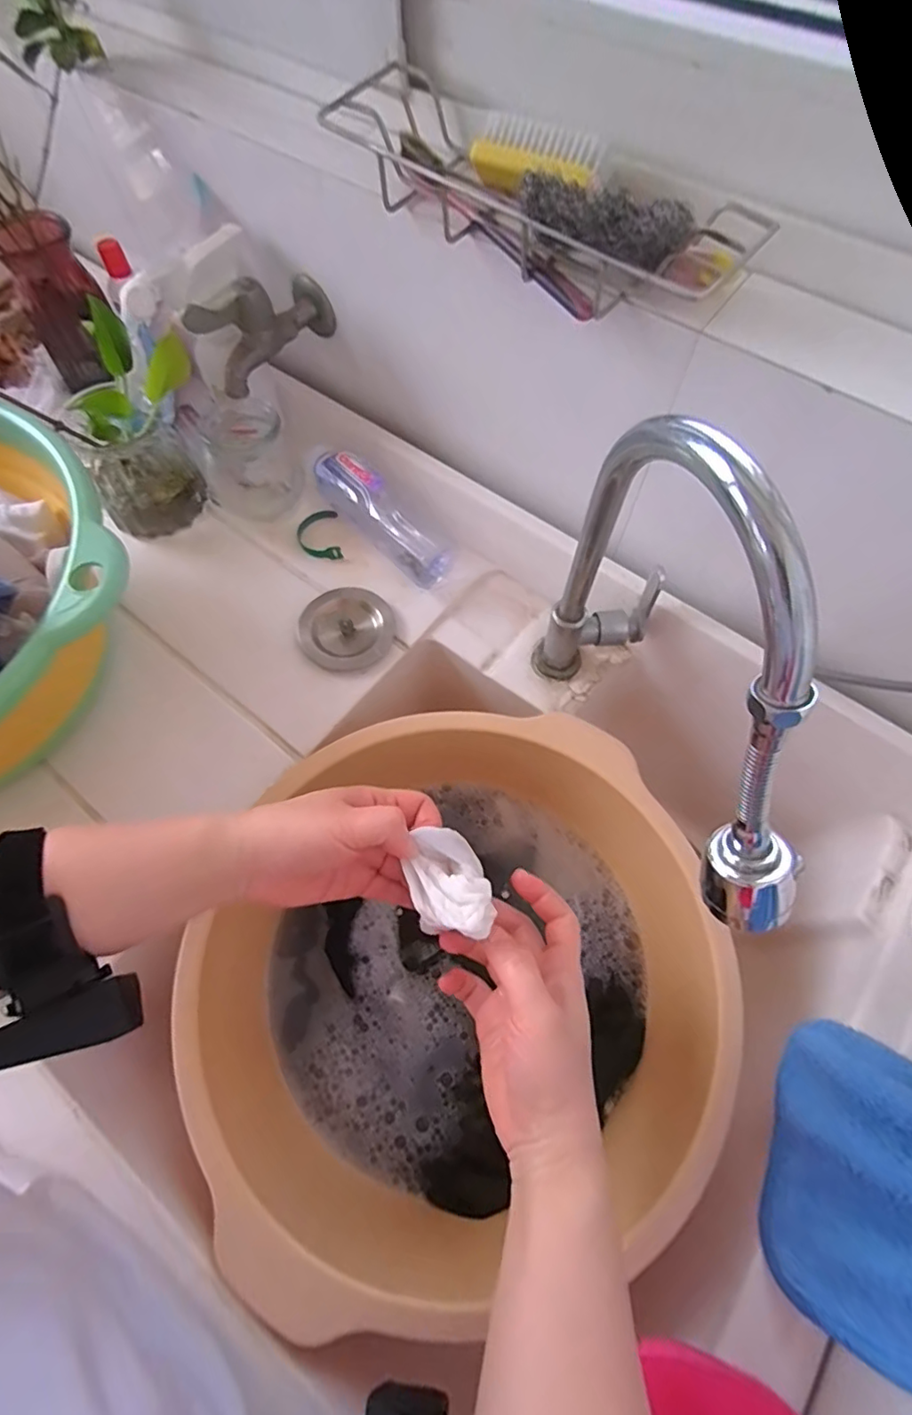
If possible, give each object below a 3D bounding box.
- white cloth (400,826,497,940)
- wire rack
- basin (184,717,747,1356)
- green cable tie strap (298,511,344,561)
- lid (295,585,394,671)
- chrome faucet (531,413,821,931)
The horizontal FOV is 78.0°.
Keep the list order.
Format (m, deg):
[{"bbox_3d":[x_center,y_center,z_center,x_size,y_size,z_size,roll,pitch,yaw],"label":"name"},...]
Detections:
[{"bbox_3d":[-0.005,0.100,0.327,0.043,0.037,0.064,-16,67,-7],"label":"white cloth"},{"bbox_3d":[0.038,-0.314,0.351,0.284,0.045,0.090,39,72,16],"label":"wire rack"},{"bbox_3d":[0.015,0.198,0.438,0.332,0.133,0.372,6,66,3],"label":"basin"},{"bbox_3d":[-0.137,-0.170,0.558,0.041,0.009,0.061,-9,66,-4],"label":"green cable tie strap"},{"bbox_3d":[-0.099,-0.073,0.508,0.081,0.021,0.084,0,66,0],"label":"lid"},{"bbox_3d":[0.128,-0.002,0.341,0.087,0.238,0.252,-5,66,-2],"label":"chrome faucet"}]

